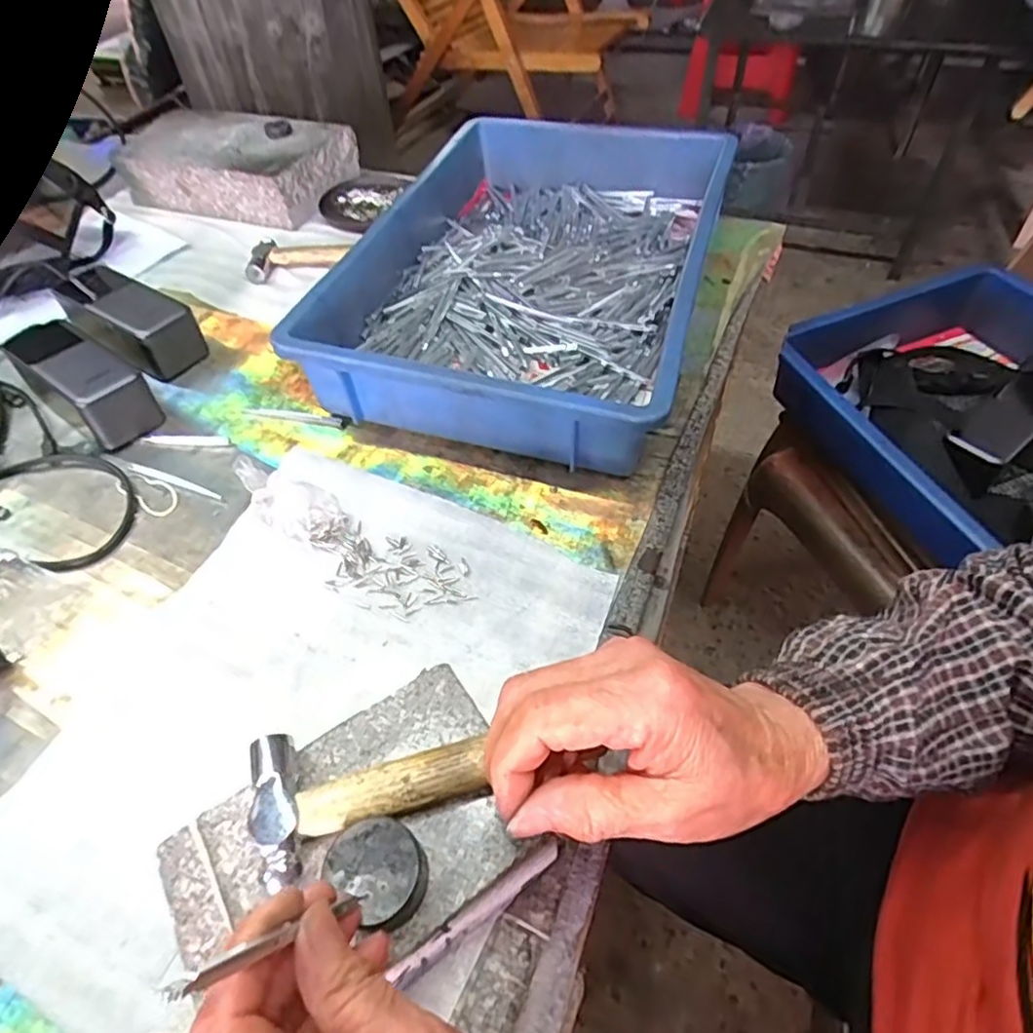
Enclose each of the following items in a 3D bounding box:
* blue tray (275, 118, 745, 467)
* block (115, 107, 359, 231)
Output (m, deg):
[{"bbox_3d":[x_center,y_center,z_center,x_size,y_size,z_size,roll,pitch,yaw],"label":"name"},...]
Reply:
[{"bbox_3d":[0.020,-0.237,0.599,0.296,0.083,0.456,13,53,12],"label":"blue tray"},{"bbox_3d":[-0.347,-0.443,0.792,0.275,0.057,0.169,17,54,15],"label":"block"}]

